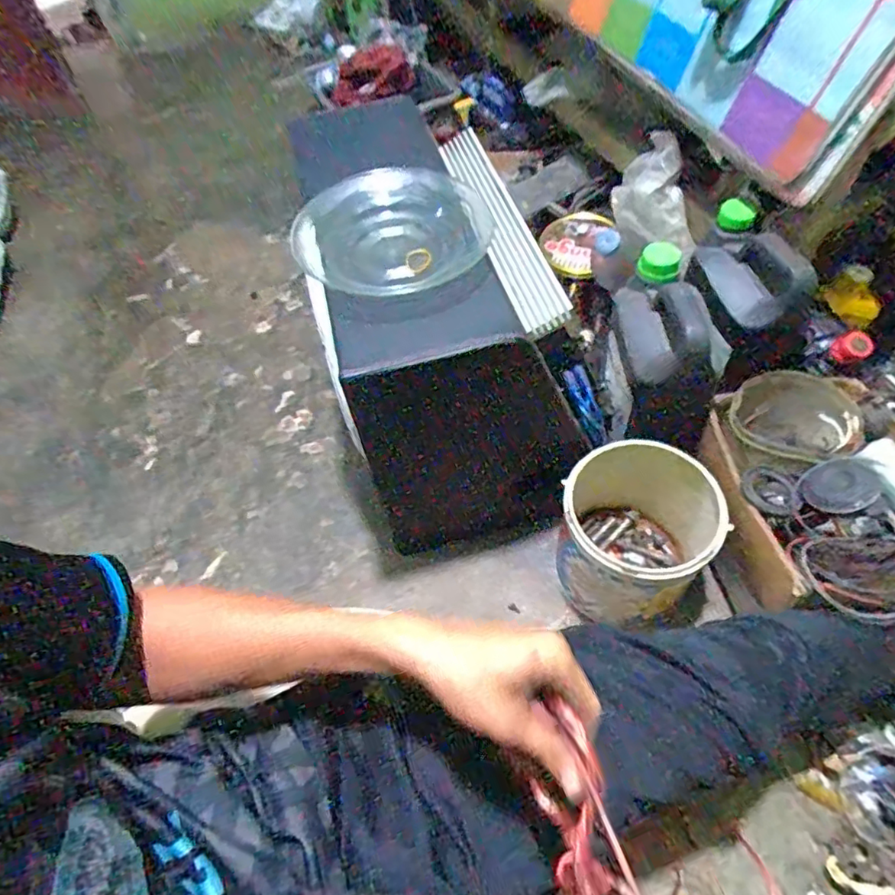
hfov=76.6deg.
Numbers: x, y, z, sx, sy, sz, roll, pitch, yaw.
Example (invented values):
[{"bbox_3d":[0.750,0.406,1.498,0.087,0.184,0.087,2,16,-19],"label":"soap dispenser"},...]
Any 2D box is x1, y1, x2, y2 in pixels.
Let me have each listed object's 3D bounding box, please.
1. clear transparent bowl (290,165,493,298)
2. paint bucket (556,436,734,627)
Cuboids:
[{"bbox_3d":[-0.058,-0.231,0.626,0.202,0.055,0.202,-2,56,3],"label":"clear transparent bowl"},{"bbox_3d":[0.233,0.115,0.732,0.179,0.182,0.177,-2,56,3],"label":"paint bucket"}]

